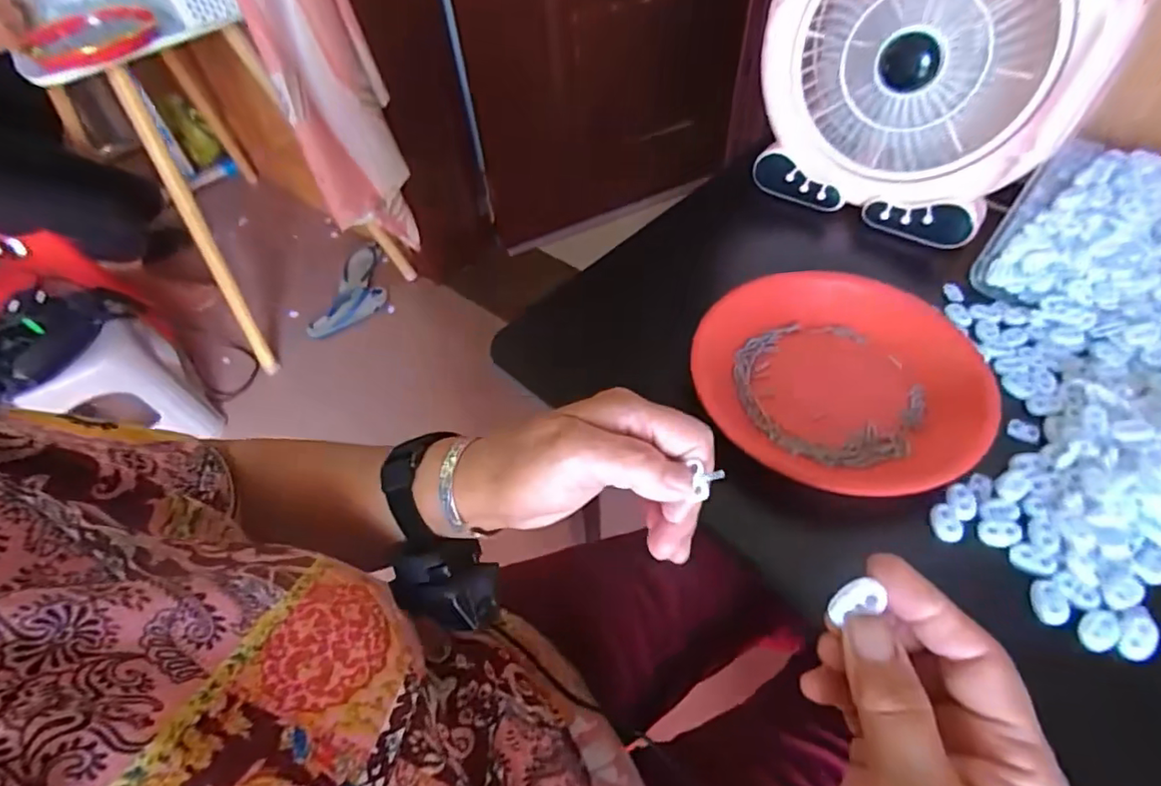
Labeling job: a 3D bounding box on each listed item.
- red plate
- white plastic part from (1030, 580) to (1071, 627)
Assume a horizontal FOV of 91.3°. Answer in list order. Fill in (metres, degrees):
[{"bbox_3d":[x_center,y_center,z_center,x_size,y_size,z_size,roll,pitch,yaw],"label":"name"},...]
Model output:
[{"bbox_3d":[0.183,-0.016,0.406,0.186,0.039,0.199,-2,55,3],"label":"red plate"},{"bbox_3d":[0.260,0.116,0.313,0.017,0.007,0.024,5,56,8],"label":"white plastic part"}]

